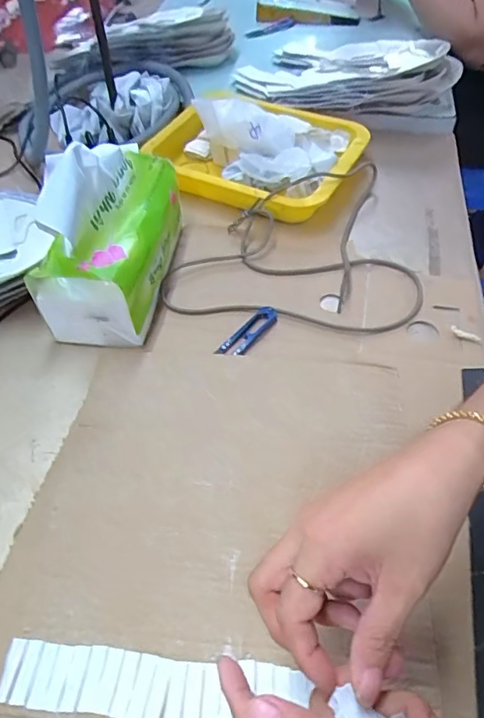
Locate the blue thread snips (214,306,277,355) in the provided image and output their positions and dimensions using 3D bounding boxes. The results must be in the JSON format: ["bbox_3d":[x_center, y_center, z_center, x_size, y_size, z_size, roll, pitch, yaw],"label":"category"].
[{"bbox_3d":[0.008,-0.026,0.501,0.024,0.006,0.073,35,61,26],"label":"blue thread snips"}]

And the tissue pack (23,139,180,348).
[{"bbox_3d":[-0.127,-0.133,0.502,0.094,0.150,0.188,6,53,8],"label":"tissue pack"}]

